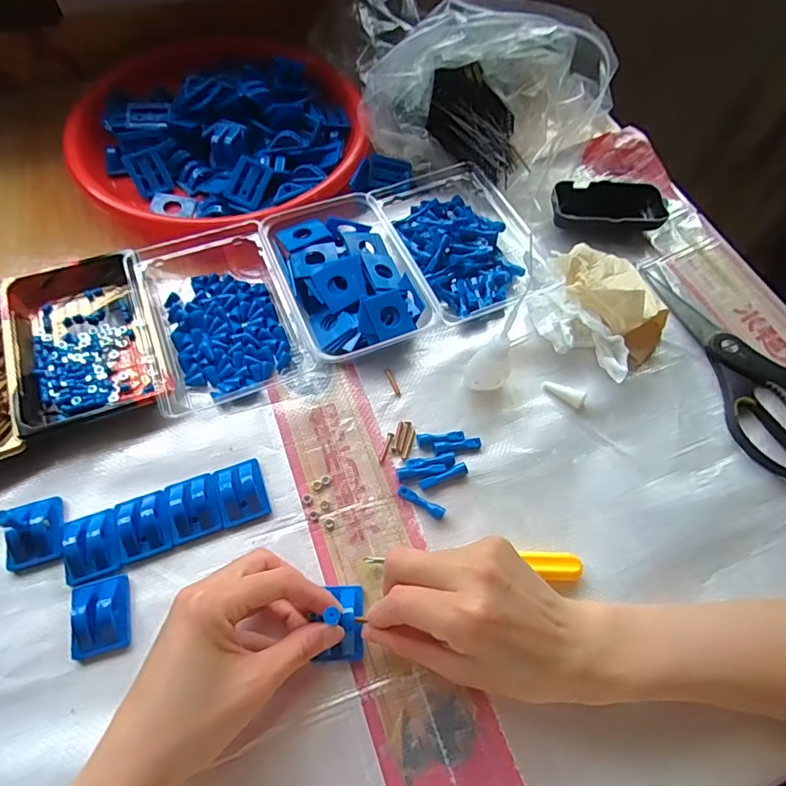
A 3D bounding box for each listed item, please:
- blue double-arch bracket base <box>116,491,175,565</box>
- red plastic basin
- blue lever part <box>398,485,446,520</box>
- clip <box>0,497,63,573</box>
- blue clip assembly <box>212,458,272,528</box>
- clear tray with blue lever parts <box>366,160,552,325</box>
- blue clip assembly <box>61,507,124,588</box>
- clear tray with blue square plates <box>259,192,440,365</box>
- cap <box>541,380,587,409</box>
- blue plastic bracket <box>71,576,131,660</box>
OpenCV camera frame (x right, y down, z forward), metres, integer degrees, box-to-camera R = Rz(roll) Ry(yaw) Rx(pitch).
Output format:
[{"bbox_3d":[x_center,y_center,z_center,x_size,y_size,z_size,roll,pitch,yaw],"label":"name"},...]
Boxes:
[{"bbox_3d":[-0.173,0.091,0.345,0.035,0.014,0.043,-16,63,-11],"label":"blue double-arch bracket base"},{"bbox_3d":[-0.178,-0.281,0.523,0.284,0.062,0.284,1,61,-1],"label":"red plastic basin"},{"bbox_3d":[0.021,0.080,0.361,0.038,0.008,0.008,27,63,12],"label":"blue lever part"},{"bbox_3d":[-0.244,0.087,0.326,0.035,0.040,0.043,-16,63,-11],"label":"clip"},{"bbox_3d":[-0.110,0.069,0.358,0.033,0.018,0.045,-17,63,-11],"label":"blue clip assembly"},{"bbox_3d":[0.058,-0.149,0.469,0.121,0.035,0.188,-21,64,-13],"label":"clear tray with blue lever parts"},{"bbox_3d":[-0.203,0.102,0.334,0.036,0.016,0.044,-14,62,-9],"label":"blue clip assembly"},{"bbox_3d":[-0.041,-0.100,0.438,0.108,0.037,0.161,-20,64,-13],"label":"clear tray with blue square plates"},{"bbox_3d":[0.139,-0.002,0.404,0.035,0.011,0.013,28,63,27],"label":"cap"},{"bbox_3d":[-0.188,0.142,0.317,0.033,0.015,0.044,-14,62,-9],"label":"blue plastic bracket"}]

